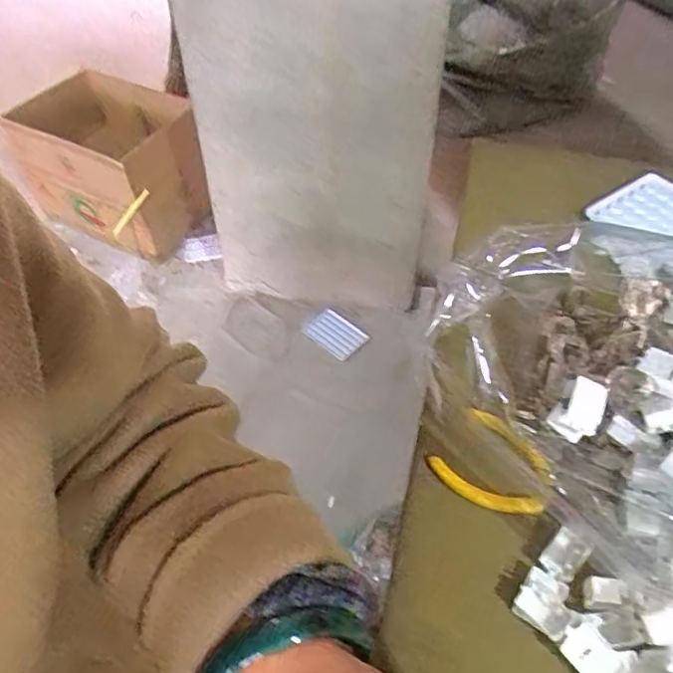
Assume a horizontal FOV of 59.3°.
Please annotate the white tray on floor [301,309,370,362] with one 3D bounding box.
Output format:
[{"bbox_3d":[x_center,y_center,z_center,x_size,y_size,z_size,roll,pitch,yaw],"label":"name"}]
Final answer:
[{"bbox_3d":[-0.001,-0.003,1.271,0.137,0.015,0.079,37,81,26],"label":"white tray on floor"}]

